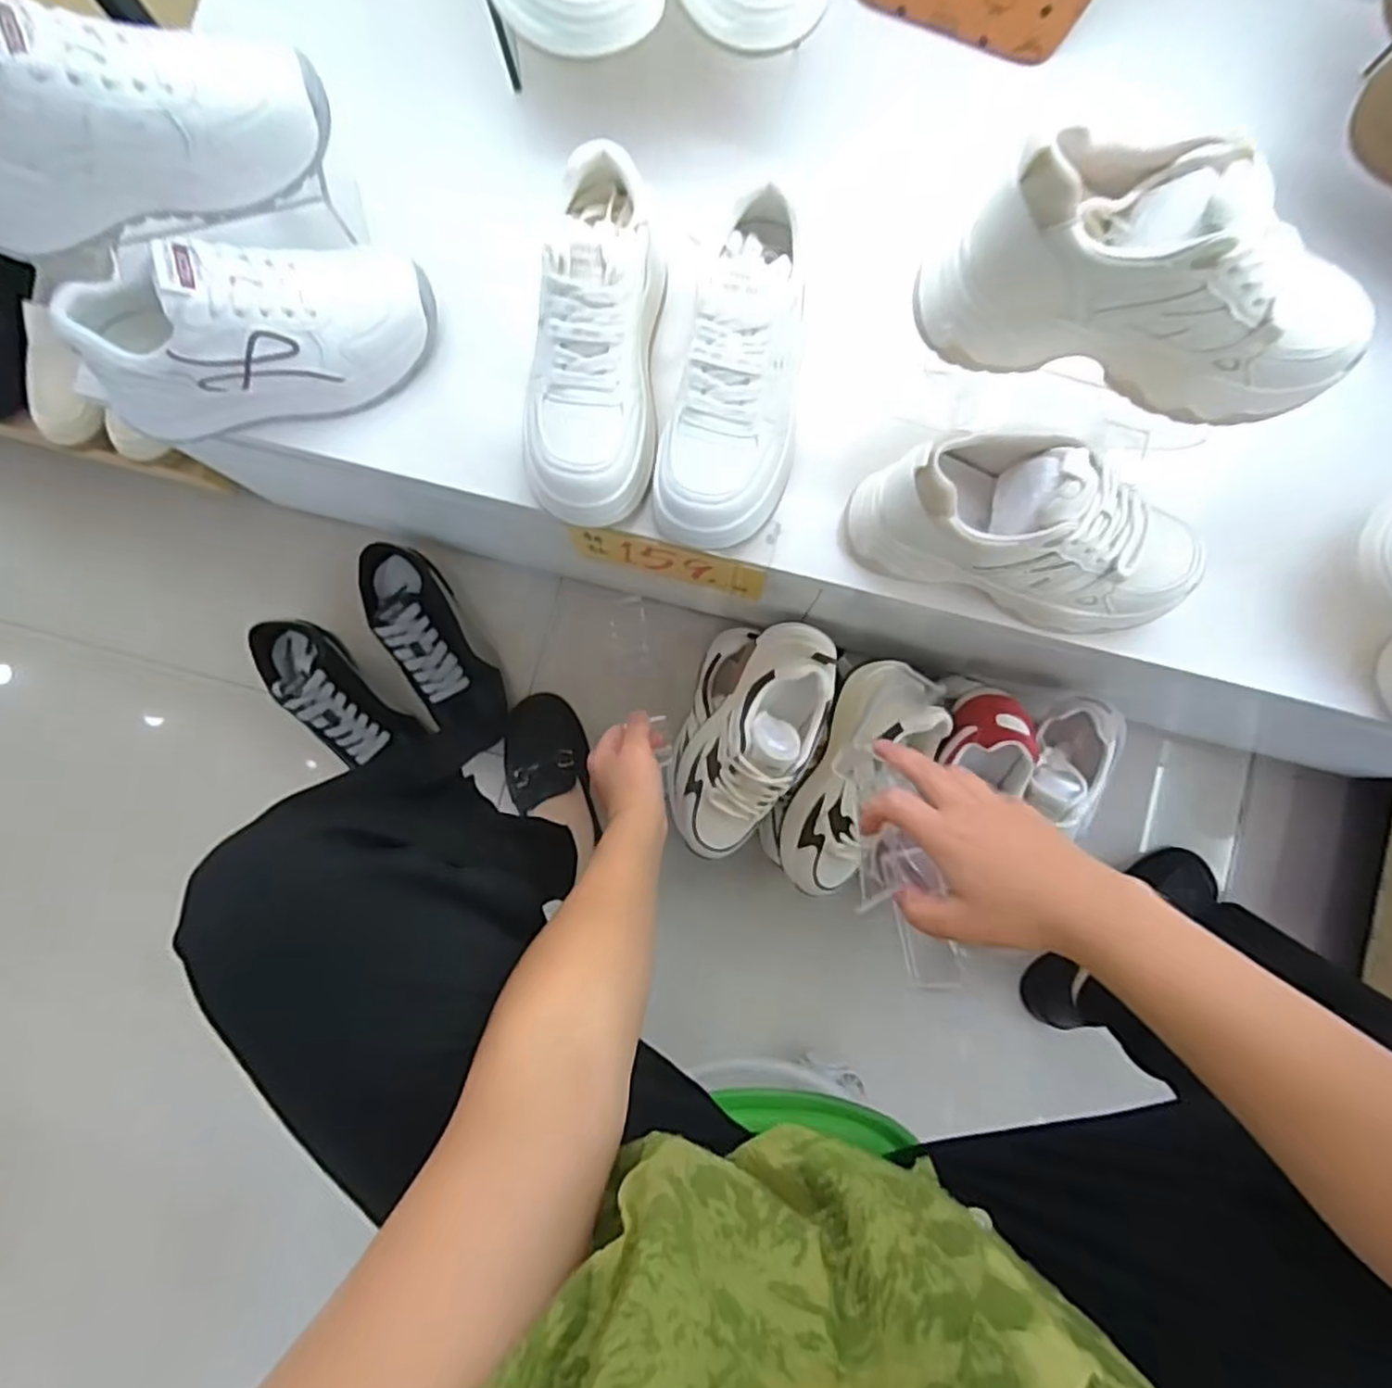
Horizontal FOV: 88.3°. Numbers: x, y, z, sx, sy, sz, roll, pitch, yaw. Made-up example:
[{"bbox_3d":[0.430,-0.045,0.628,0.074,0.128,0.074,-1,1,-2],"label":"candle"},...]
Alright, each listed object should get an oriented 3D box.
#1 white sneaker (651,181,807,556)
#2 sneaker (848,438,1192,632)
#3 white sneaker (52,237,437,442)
[{"bbox_3d":[0.030,-0.214,0.492,0.097,0.096,0.226,12,100,2],"label":"white sneaker"},{"bbox_3d":[0.224,-0.106,0.472,0.234,0.112,0.081,19,86,2],"label":"sneaker"},{"bbox_3d":[-0.309,-0.255,0.498,0.235,0.100,0.094,-8,86,0],"label":"white sneaker"}]

